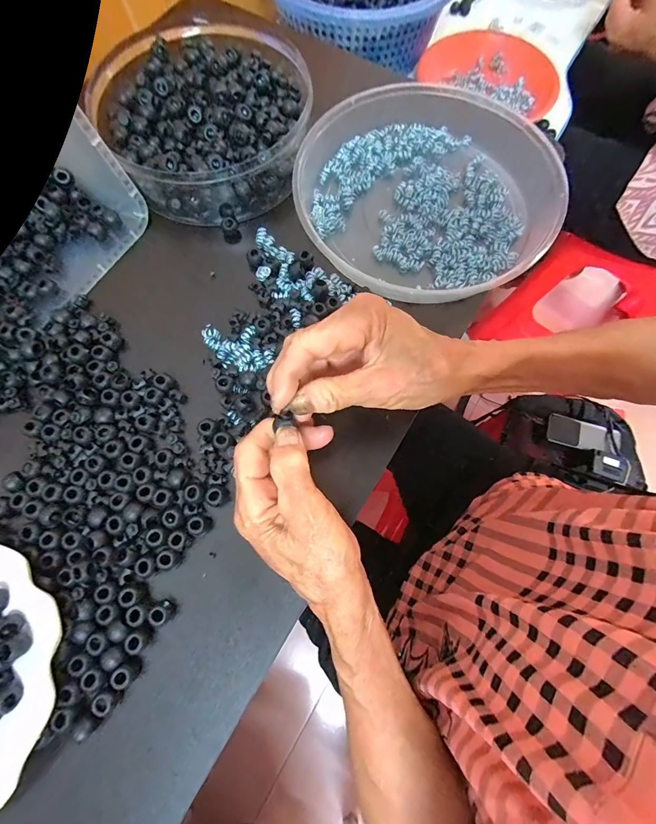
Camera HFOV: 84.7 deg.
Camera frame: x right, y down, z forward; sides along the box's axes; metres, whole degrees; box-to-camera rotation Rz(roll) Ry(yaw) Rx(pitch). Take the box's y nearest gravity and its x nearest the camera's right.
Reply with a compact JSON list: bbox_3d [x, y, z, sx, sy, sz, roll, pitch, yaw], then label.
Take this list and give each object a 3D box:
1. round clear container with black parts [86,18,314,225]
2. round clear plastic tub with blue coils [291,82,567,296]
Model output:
[{"bbox_3d":[-0.113,-0.283,0.343,0.191,0.066,0.188,0,75,1],"label":"round clear container with black parts"},{"bbox_3d":[0.089,-0.201,0.332,0.224,0.045,0.228,0,75,1],"label":"round clear plastic tub with blue coils"}]

